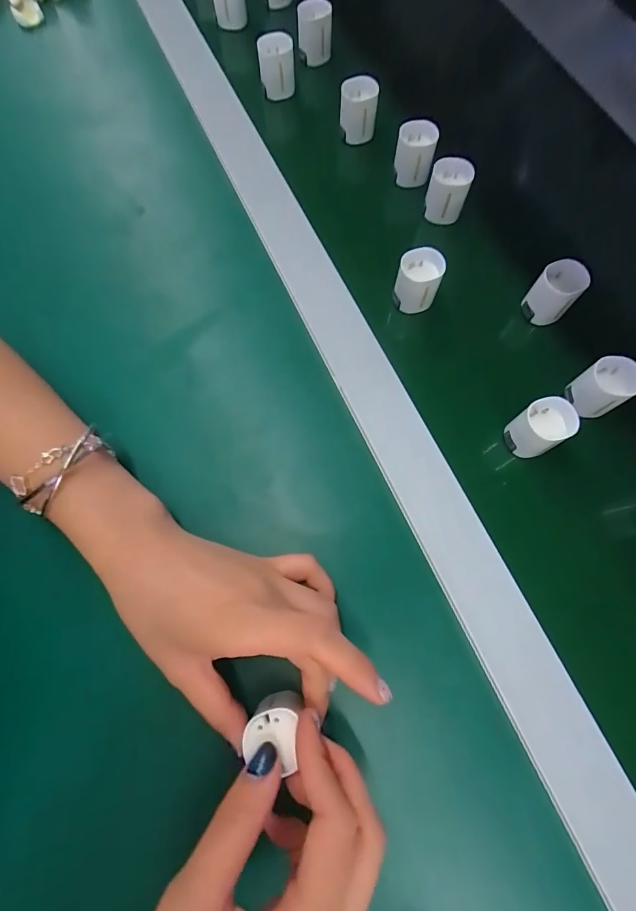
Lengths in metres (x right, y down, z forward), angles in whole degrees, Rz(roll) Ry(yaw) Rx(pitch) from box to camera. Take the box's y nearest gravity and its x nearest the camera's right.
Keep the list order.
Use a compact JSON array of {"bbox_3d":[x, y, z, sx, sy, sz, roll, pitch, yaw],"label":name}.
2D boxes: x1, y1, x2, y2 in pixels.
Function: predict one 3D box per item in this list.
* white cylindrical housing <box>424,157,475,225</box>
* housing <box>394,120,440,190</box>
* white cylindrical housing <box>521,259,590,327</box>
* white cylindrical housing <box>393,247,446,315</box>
[{"bbox_3d":[0.101,-0.206,0.324,0.030,0.034,0.029,0,77,0],"label":"white cylindrical housing"},{"bbox_3d":[0.080,-0.248,0.342,0.031,0.038,0.026,9,77,2],"label":"housing"},{"bbox_3d":[0.169,-0.118,0.296,0.029,0.035,0.034,35,79,8],"label":"white cylindrical housing"},{"bbox_3d":[0.072,-0.127,0.303,0.030,0.037,0.029,0,77,0],"label":"white cylindrical housing"}]

